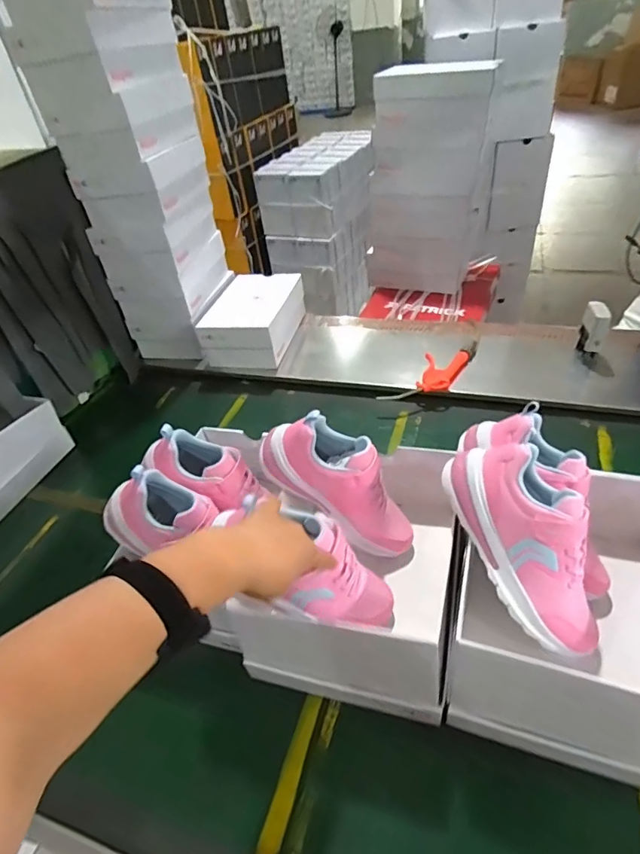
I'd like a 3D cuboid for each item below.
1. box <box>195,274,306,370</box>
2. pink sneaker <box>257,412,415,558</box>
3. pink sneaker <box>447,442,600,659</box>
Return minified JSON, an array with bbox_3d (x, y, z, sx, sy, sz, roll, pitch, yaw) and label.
[{"bbox_3d":[-0.151,-0.251,1.121,0.175,0.099,0.263,3,41,15],"label":"box"},{"bbox_3d":[0.040,0.076,0.639,0.242,0.105,0.094,43,50,-8],"label":"pink sneaker"},{"bbox_3d":[0.232,0.123,0.524,0.108,0.082,0.230,-24,83,-18],"label":"pink sneaker"}]

